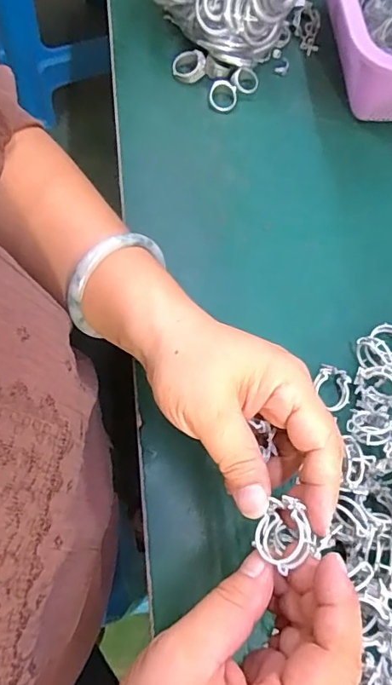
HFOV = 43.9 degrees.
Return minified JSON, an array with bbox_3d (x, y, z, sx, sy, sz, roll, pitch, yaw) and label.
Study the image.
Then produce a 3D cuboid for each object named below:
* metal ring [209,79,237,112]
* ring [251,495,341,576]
[{"bbox_3d":[0.023,-0.211,0.419,0.026,0.008,0.026,0,94,-7],"label":"metal ring"},{"bbox_3d":[0.042,0.088,0.218,0.028,0.018,0.027,36,73,11],"label":"ring"}]

